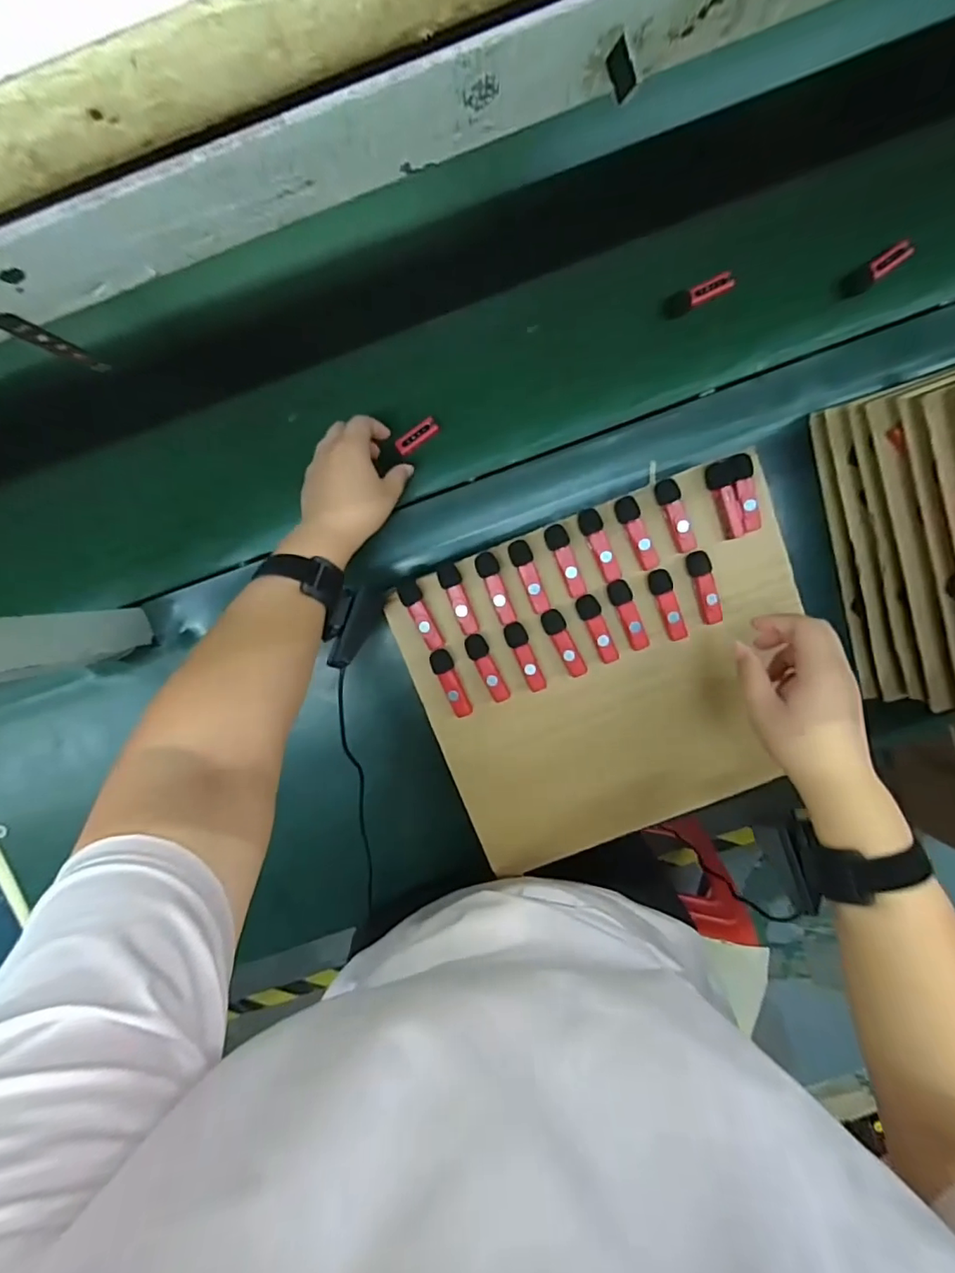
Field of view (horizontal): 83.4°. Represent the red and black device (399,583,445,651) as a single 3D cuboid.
[{"bbox_3d":[-0.049,-0.016,0.471,0.018,0.008,0.064,-24,95,3],"label":"red and black device"}]

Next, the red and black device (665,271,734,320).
[{"bbox_3d":[0.209,-0.324,0.508,0.064,0.014,0.020,-25,94,3],"label":"red and black device"}]

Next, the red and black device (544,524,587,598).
[{"bbox_3d":[0.077,-0.065,0.466,0.019,0.008,0.065,-20,95,2],"label":"red and black device"}]

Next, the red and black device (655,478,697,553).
[{"bbox_3d":[0.172,-0.103,0.457,0.019,0.011,0.063,-24,95,3],"label":"red and black device"}]

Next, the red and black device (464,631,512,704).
[{"bbox_3d":[0.009,0.029,0.479,0.020,0.009,0.066,-23,95,3],"label":"red and black device"}]

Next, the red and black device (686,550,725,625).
[{"bbox_3d":[0.200,-0.042,0.470,0.018,0.009,0.065,-16,95,2],"label":"red and black device"}]

